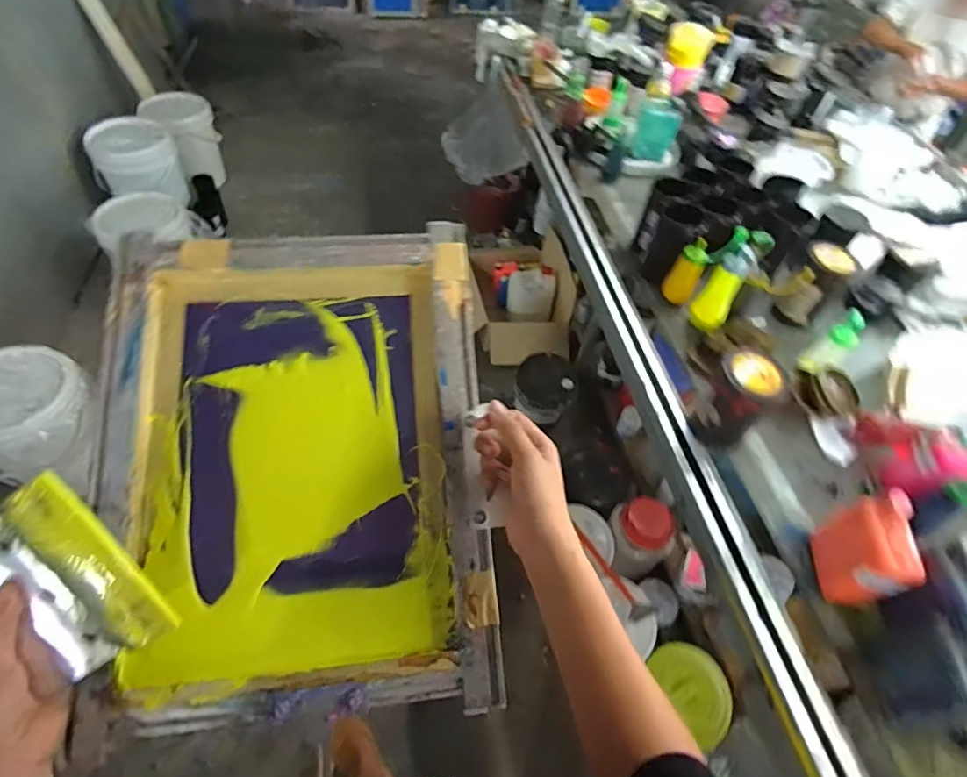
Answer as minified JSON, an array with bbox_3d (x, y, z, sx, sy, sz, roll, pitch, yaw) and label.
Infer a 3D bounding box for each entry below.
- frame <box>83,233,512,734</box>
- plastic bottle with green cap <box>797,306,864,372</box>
[{"bbox_3d":[-0.188,0.062,0.526,0.388,0.042,0.474,-2,73,-3],"label":"frame"},{"bbox_3d":[0.697,-0.090,1.017,0.051,0.152,0.065,19,27,-52],"label":"plastic bottle with green cap"}]

